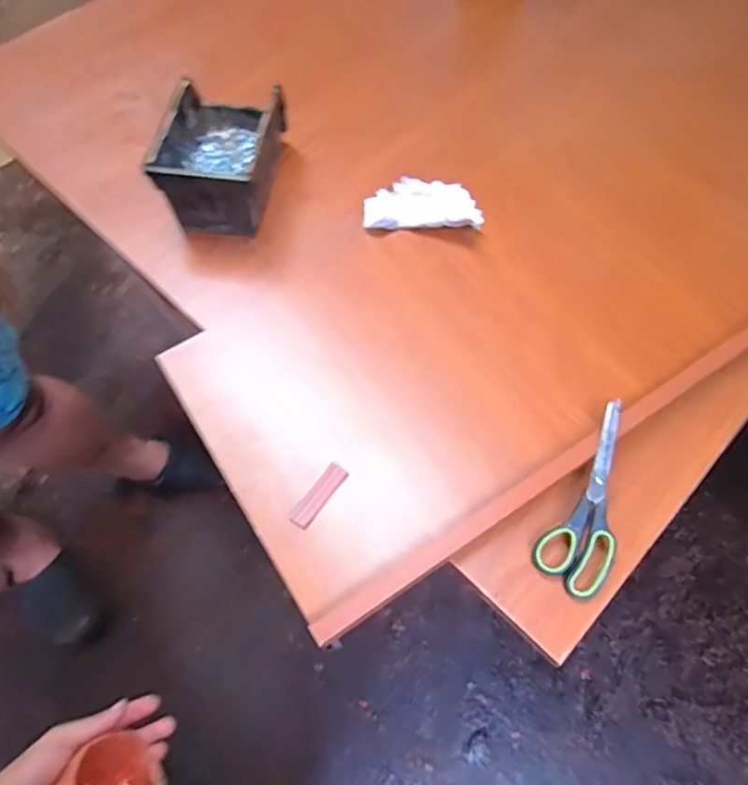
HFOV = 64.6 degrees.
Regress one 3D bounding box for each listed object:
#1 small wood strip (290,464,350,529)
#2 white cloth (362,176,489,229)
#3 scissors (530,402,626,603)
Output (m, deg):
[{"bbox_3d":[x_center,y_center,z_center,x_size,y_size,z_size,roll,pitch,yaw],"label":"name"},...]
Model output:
[{"bbox_3d":[-0.056,0.105,0.604,0.023,0.004,0.073,32,67,16],"label":"small wood strip"},{"bbox_3d":[0.063,-0.251,0.764,0.160,0.057,0.085,5,62,16],"label":"white cloth"},{"bbox_3d":[0.219,0.103,0.595,0.071,0.011,0.196,19,79,10],"label":"scissors"}]

